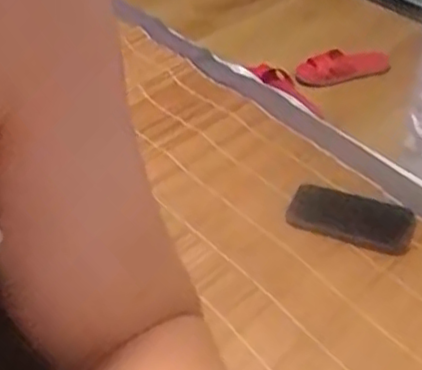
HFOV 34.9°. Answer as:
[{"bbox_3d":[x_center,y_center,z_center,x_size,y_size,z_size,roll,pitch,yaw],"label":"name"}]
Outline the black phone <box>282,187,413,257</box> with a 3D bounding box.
[{"bbox_3d":[0.177,0.042,0.852,0.156,0.017,0.079,18,47,19],"label":"black phone"}]

